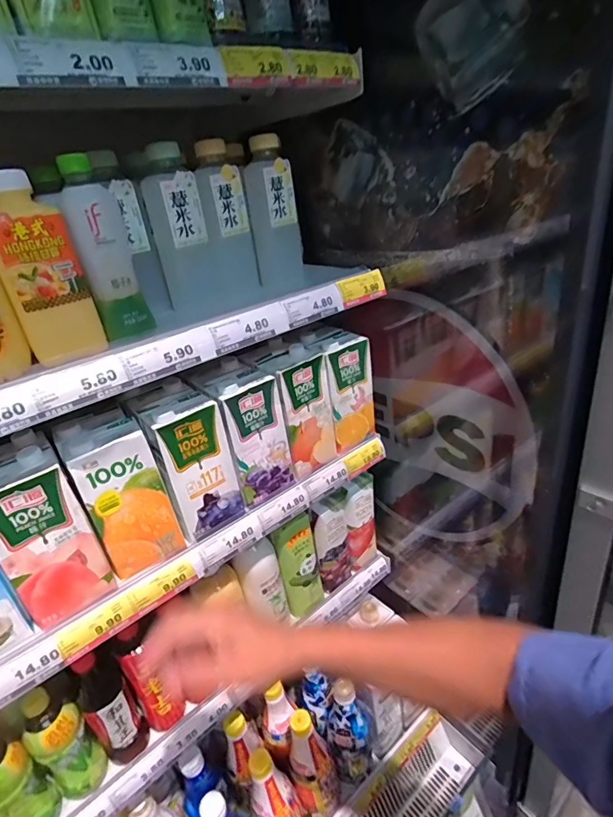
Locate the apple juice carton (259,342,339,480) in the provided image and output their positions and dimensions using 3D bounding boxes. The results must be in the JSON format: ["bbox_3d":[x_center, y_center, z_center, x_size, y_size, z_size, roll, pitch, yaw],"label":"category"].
[{"bbox_3d":[-0.012,0.002,0.712,0.092,0.188,0.068,-26,31,-31],"label":"apple juice carton"}]

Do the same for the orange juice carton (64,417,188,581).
[{"bbox_3d":[-0.232,0.116,0.569,0.094,0.188,0.056,-19,28,-21],"label":"orange juice carton"}]

